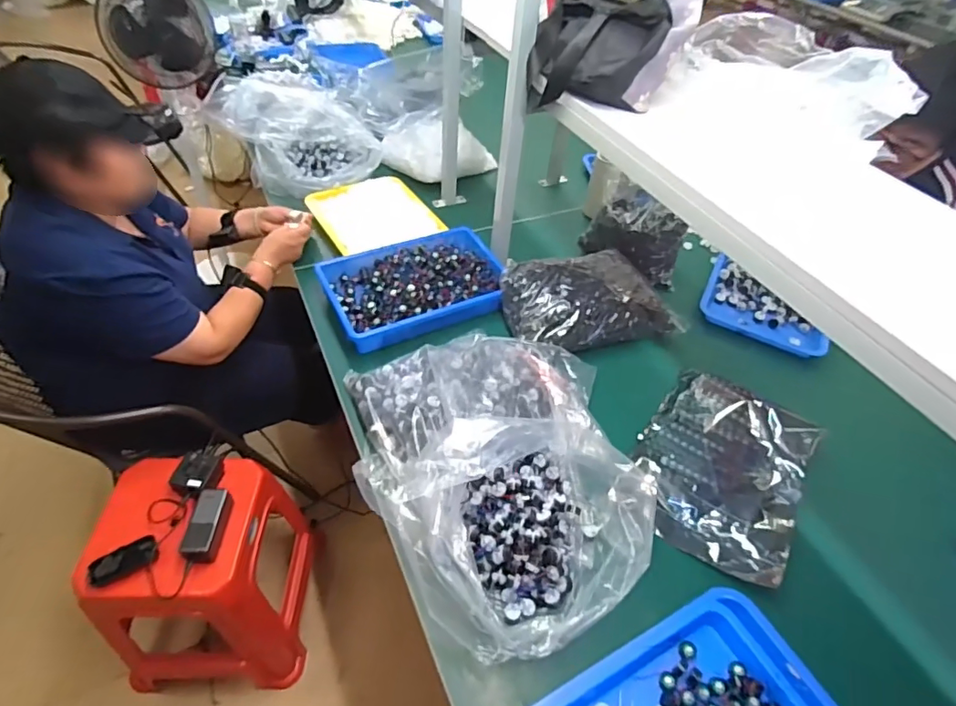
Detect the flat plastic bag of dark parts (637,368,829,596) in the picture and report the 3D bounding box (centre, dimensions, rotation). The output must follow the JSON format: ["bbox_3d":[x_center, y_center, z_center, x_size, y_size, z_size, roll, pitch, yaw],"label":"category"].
[{"bbox_3d":[0.404,0.175,0.856,0.254,0.039,0.338,27,51,19],"label":"flat plastic bag of dark parts"}]

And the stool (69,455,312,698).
[{"bbox_3d":[-0.583,0.488,1.145,0.349,0.480,0.337,1,47,-4],"label":"stool"}]

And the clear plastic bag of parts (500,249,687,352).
[{"bbox_3d":[0.228,-0.110,1.050,0.347,0.089,0.207,-6,48,-11],"label":"clear plastic bag of parts"}]

